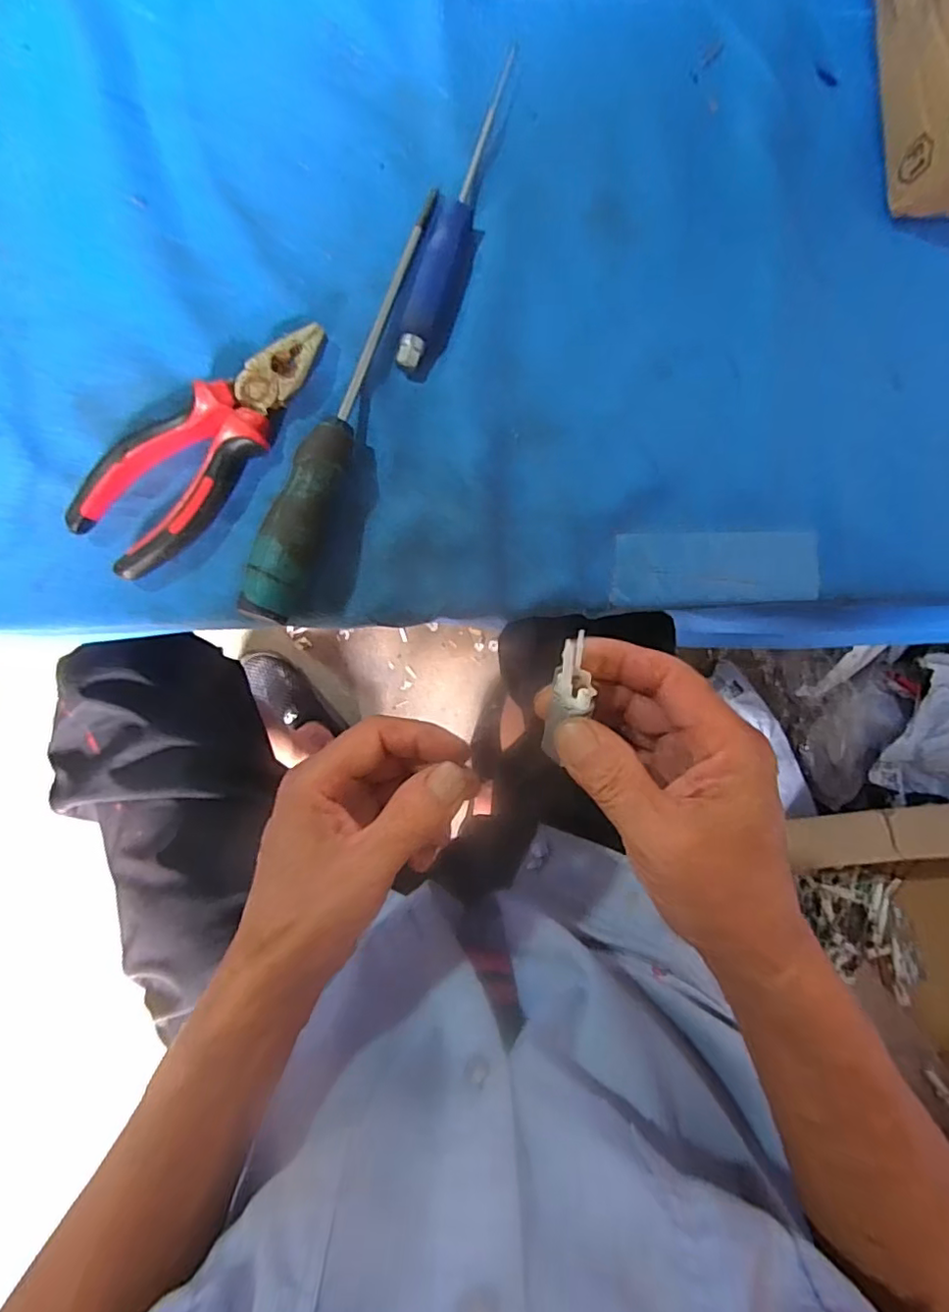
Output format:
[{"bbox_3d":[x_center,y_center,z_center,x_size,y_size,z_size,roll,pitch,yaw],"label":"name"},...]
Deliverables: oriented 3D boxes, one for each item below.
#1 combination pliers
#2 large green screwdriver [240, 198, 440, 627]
[{"bbox_3d":[-0.132,-0.105,0.304,0.152,0.019,0.051,-41,90,-4],"label":"combination pliers"},{"bbox_3d":[-0.068,-0.132,0.304,0.025,0.028,0.237,17,86,-2],"label":"large green screwdriver"}]

